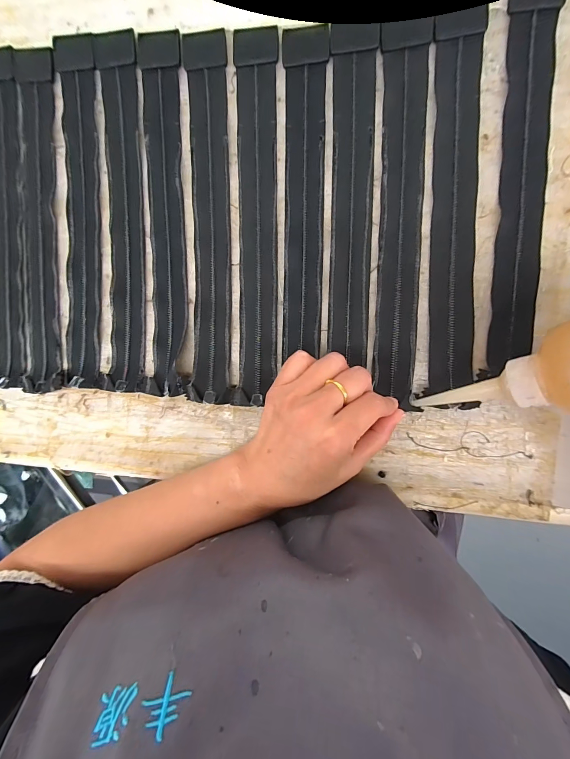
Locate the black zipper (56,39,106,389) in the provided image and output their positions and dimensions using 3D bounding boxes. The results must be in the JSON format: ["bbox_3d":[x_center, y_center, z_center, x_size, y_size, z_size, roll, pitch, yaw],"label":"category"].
[{"bbox_3d":[-0.178,-0.141,0.283,0.037,0.008,0.291,3,95,8],"label":"black zipper"}]

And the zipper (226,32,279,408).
[{"bbox_3d":[-0.023,-0.125,0.262,0.036,0.006,0.290,3,95,8],"label":"zipper"}]

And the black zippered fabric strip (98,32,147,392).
[{"bbox_3d":[-0.140,-0.137,0.277,0.040,0.009,0.289,3,95,8],"label":"black zippered fabric strip"}]

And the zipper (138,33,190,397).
[{"bbox_3d":[-0.102,-0.133,0.271,0.033,0.014,0.289,0,95,6],"label":"zipper"}]

